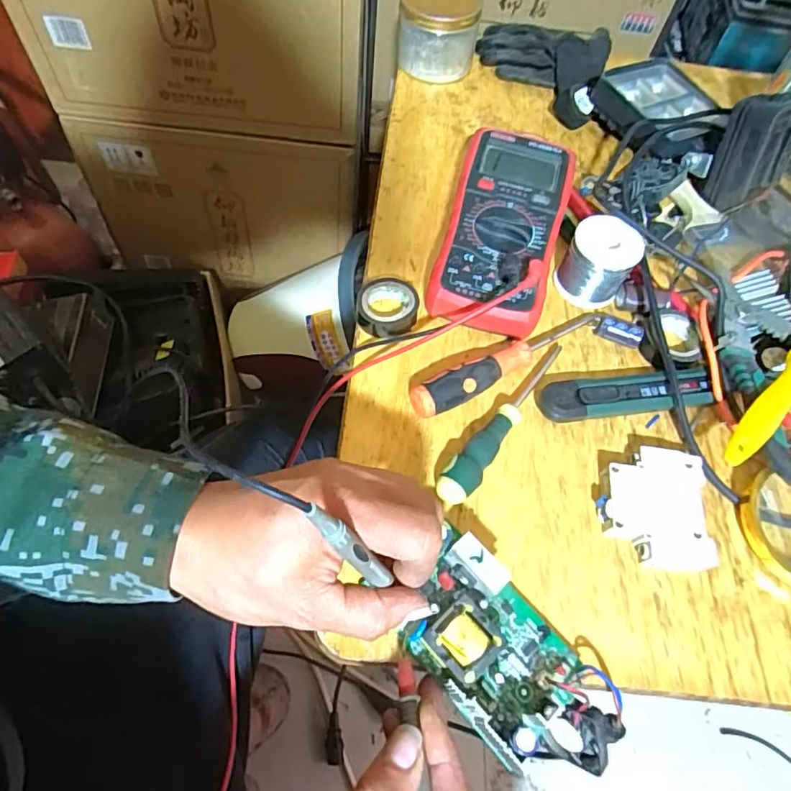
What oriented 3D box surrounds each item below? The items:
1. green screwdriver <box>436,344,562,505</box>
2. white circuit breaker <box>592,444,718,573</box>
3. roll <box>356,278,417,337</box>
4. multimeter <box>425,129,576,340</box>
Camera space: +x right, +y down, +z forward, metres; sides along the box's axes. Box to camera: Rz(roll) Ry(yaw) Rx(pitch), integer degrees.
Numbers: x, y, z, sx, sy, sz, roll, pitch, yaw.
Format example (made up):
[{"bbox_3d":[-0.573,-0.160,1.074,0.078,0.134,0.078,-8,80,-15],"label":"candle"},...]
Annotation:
[{"bbox_3d":[0.076,0.013,0.386,0.022,0.025,0.155,33,65,11],"label":"green screwdriver"},{"bbox_3d":[0.172,0.073,0.366,0.069,0.017,0.077,8,63,-2],"label":"white circuit breaker"},{"bbox_3d":[-0.005,-0.068,0.431,0.045,0.019,0.047,2,63,-5],"label":"roll"},{"bbox_3d":[0.086,-0.134,0.448,0.090,0.050,0.186,16,61,4],"label":"multimeter"}]

